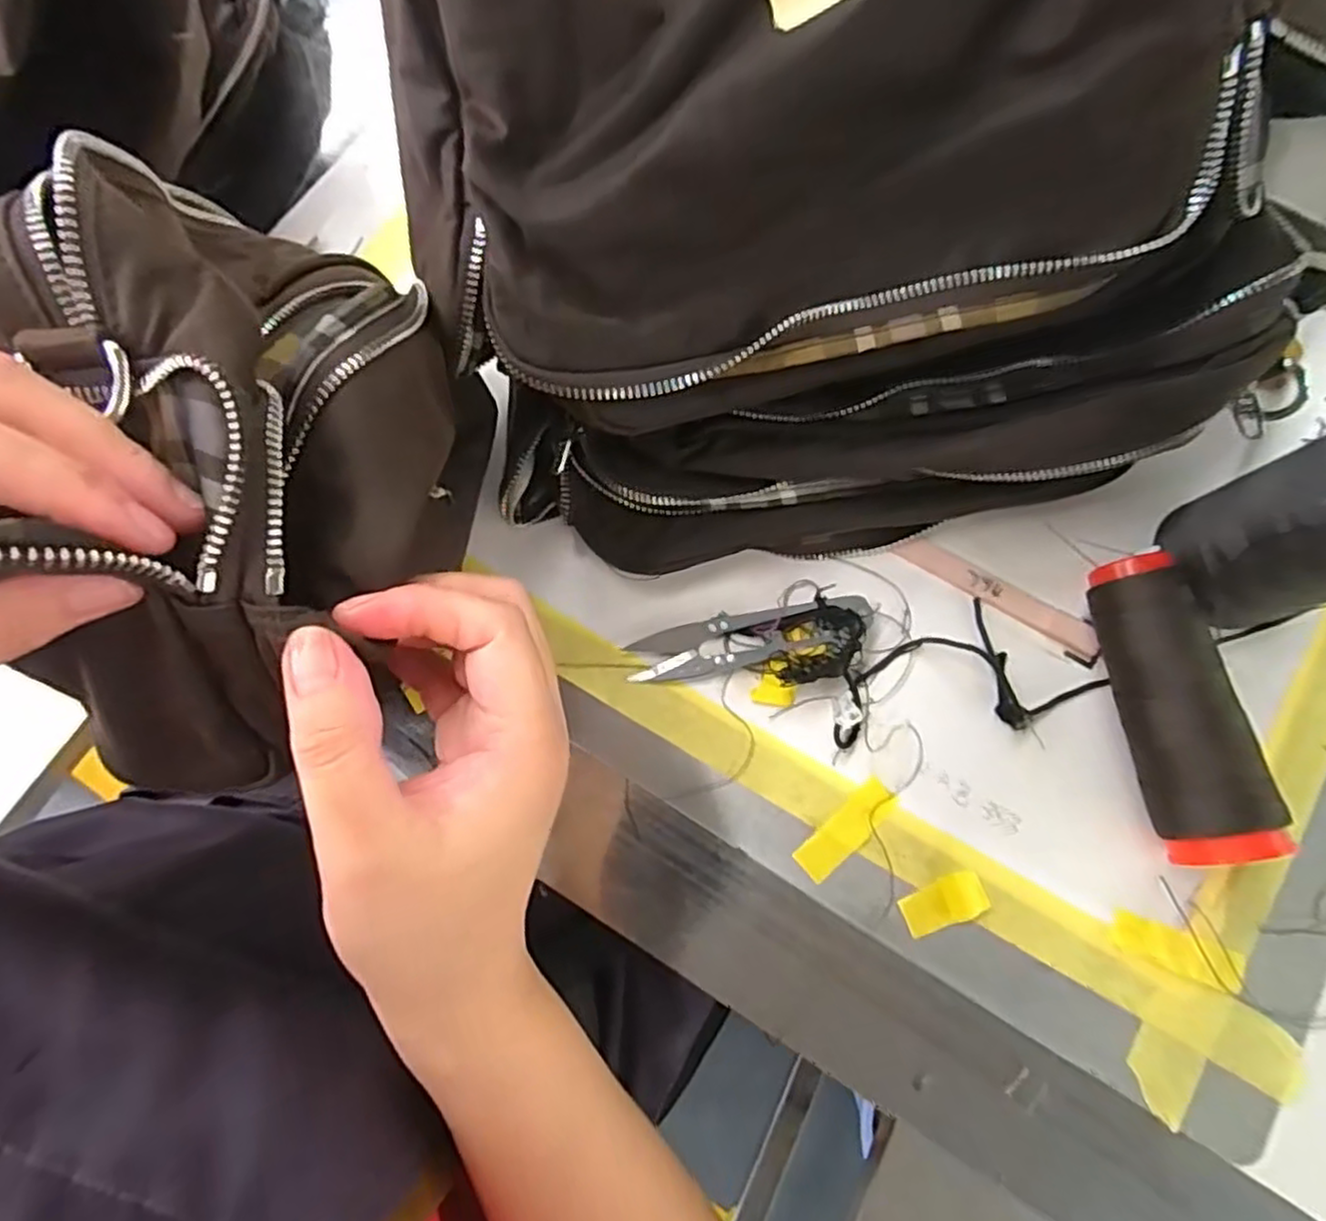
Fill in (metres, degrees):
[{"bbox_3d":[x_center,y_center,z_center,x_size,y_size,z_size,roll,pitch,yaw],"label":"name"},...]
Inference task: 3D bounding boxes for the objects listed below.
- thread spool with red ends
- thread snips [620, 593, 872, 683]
[{"bbox_3d":[0.194,0.037,0.280,0.032,0.040,0.112,-9,75,0],"label":"thread spool with red ends"},{"bbox_3d":[0.036,0.011,0.308,0.102,0.011,0.023,-13,75,-1],"label":"thread snips"}]

